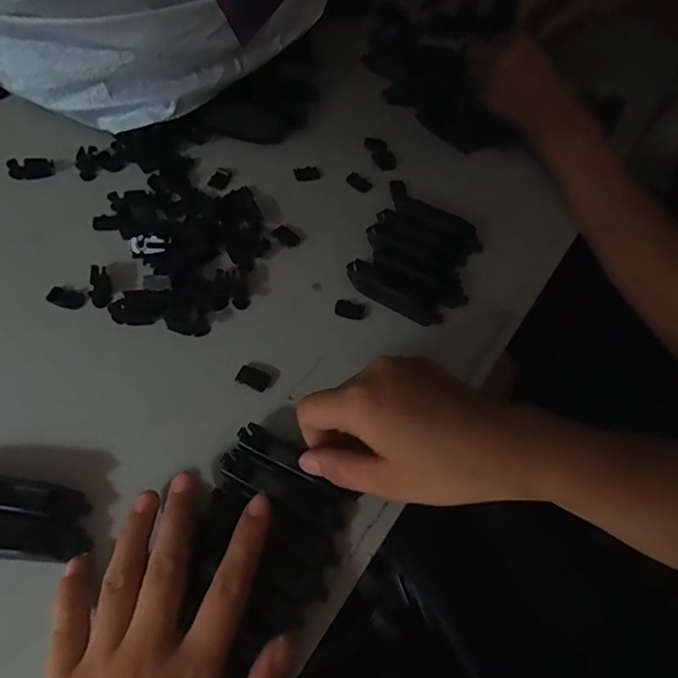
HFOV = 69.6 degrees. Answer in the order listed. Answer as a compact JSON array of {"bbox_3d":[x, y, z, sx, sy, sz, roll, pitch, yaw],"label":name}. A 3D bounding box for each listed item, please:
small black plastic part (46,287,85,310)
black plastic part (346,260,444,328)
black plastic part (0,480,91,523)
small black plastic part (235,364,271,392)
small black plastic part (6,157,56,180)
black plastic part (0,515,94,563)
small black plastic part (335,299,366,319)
[{"bbox_3d":[-0.178,-0.027,0.319,0.024,0.004,0.013,16,60,0],"label":"small black plastic part"},{"bbox_3d":[0.041,-0.034,0.355,0.074,0.015,0.021,29,61,7],"label":"black plastic part"},{"bbox_3d":[-0.169,0.082,0.254,0.072,0.024,0.014,11,60,-3],"label":"black plastic part"},{"bbox_3d":[-0.054,0.025,0.310,0.020,0.005,0.013,24,61,5],"label":"small black plastic part"},{"bbox_3d":[-0.229,-0.127,0.364,0.030,0.009,0.013,-13,65,-23],"label":"small black plastic part"},{"bbox_3d":[-0.164,0.098,0.241,0.075,0.011,0.018,11,63,-13],"label":"black plastic part"},{"bbox_3d":[0.008,-0.021,0.347,0.022,0.004,0.014,12,60,-2],"label":"small black plastic part"}]

